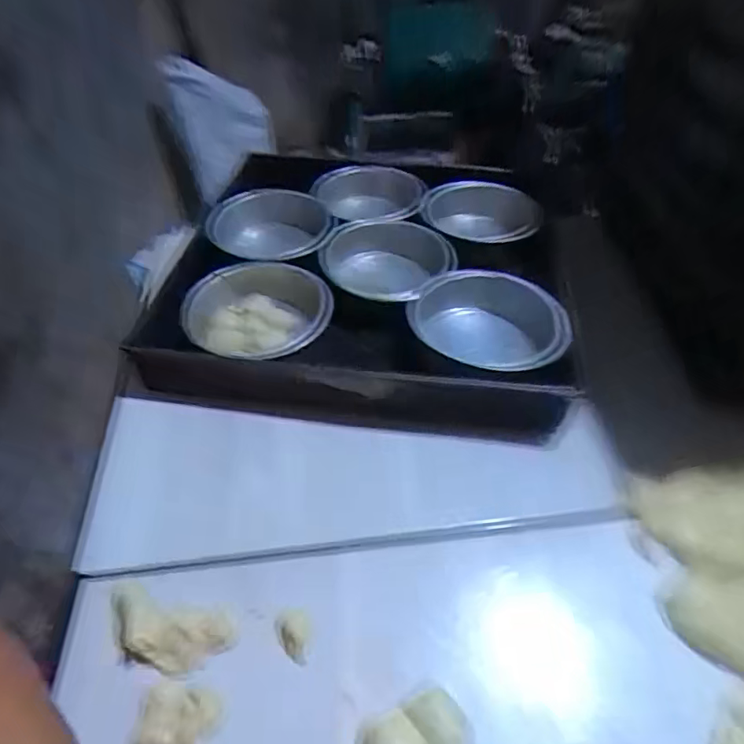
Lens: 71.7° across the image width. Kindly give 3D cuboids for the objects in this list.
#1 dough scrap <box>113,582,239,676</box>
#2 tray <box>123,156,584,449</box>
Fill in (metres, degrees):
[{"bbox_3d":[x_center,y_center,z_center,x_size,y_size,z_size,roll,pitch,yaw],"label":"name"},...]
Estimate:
[{"bbox_3d":[-0.153,0.190,0.382,0.102,0.019,0.046,11,49,11],"label":"dough scrap"},{"bbox_3d":[-0.005,-0.136,0.675,0.443,0.088,0.475,5,48,6],"label":"tray"}]

